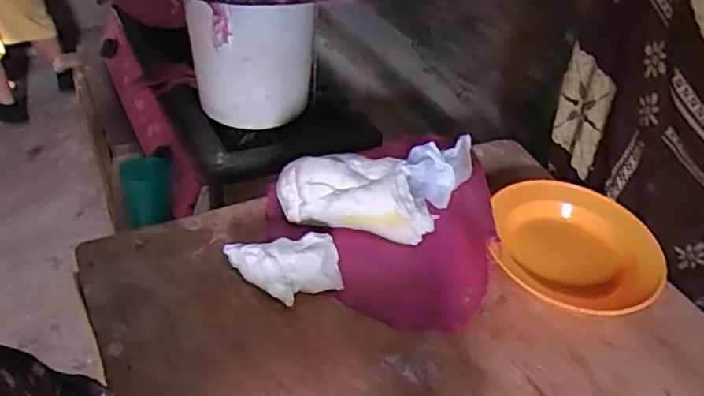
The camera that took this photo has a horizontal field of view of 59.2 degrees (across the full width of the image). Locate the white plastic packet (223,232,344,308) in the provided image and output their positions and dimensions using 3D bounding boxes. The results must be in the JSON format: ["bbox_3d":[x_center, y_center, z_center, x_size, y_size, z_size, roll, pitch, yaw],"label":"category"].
[{"bbox_3d":[-0.075,0.083,0.697,0.125,0.054,0.075,-4,40,-13],"label":"white plastic packet"}]

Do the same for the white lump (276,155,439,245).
[{"bbox_3d":[0.004,0.000,0.775,0.194,0.088,0.087,3,39,-4],"label":"white lump"}]

